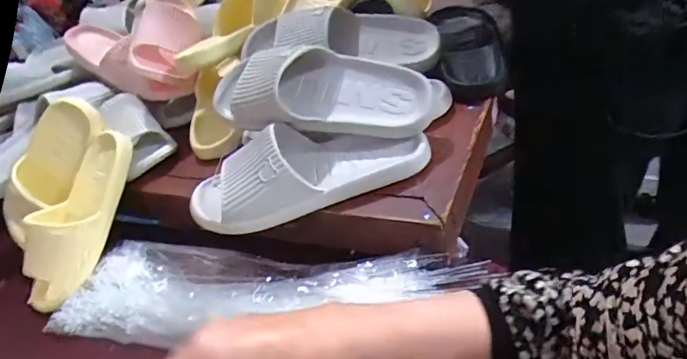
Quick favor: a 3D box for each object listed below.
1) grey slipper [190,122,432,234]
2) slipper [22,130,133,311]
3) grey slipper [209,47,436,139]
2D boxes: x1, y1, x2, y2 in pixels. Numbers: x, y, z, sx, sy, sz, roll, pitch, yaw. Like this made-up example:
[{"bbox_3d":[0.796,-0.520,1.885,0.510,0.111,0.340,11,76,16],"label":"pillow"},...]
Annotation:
[{"bbox_3d":[-0.040,-0.010,0.533,0.278,0.073,0.111,-10,36,-5],"label":"grey slipper"},{"bbox_3d":[-0.360,0.050,0.621,0.099,0.064,0.248,14,77,25],"label":"slipper"},{"bbox_3d":[-0.030,-0.106,0.555,0.274,0.078,0.100,6,38,16],"label":"grey slipper"}]

